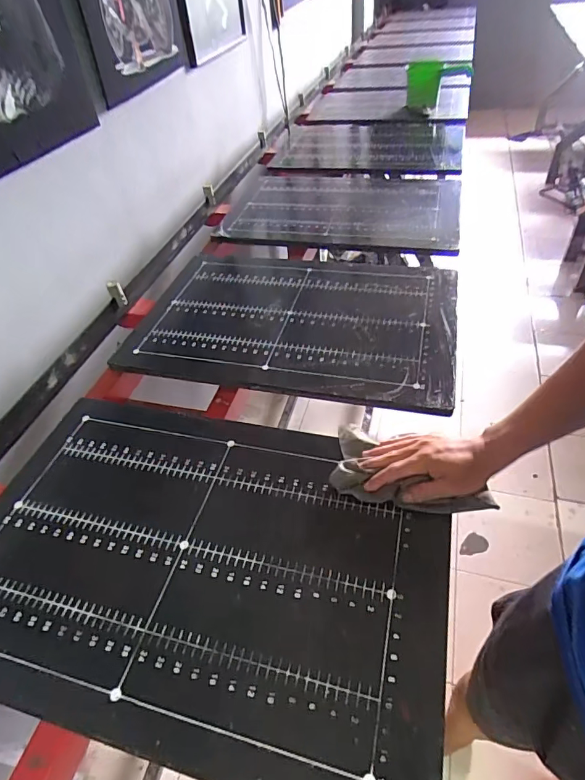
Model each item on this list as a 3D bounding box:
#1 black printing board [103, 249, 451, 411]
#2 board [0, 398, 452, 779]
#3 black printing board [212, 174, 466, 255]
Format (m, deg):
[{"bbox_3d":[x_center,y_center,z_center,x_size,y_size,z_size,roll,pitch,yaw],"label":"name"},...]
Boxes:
[{"bbox_3d":[-0.001,-0.148,0.865,0.590,0.026,0.399,7,47,14],"label":"black printing board"},{"bbox_3d":[-0.123,0.190,0.548,0.587,0.010,0.392,8,47,15],"label":"board"},{"bbox_3d":[0.129,-0.488,1.176,0.585,0.025,0.424,7,47,14],"label":"black printing board"}]

